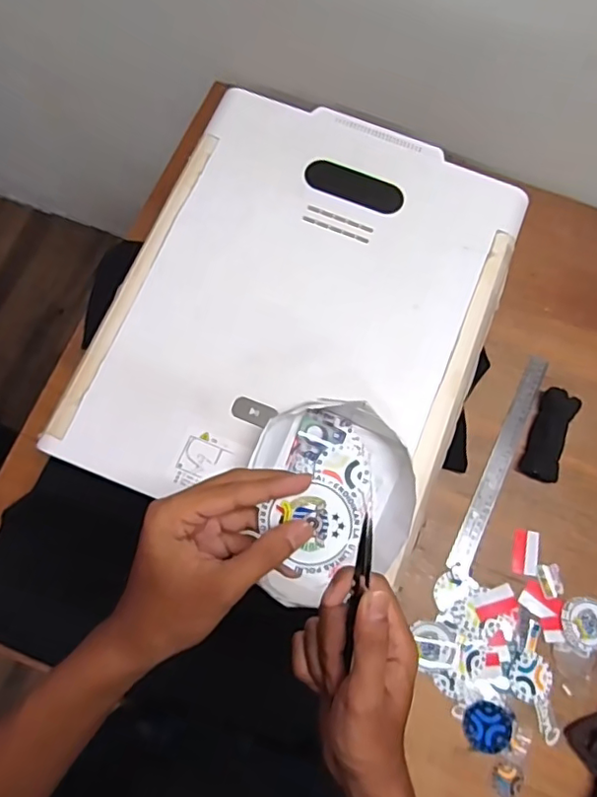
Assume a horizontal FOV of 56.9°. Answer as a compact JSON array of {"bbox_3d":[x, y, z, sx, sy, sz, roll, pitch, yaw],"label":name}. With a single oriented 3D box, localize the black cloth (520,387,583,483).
[{"bbox_3d":[0.341,0.051,0.744,0.047,0.027,0.123,21,74,5],"label":"black cloth"}]

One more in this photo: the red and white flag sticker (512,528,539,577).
[{"bbox_3d":[0.297,0.200,0.719,0.033,0.004,0.057,12,74,3],"label":"red and white flag sticker"}]

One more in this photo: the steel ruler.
[{"bbox_3d":[0.275,0.082,0.749,0.030,0.007,0.314,22,75,15],"label":"steel ruler"}]

